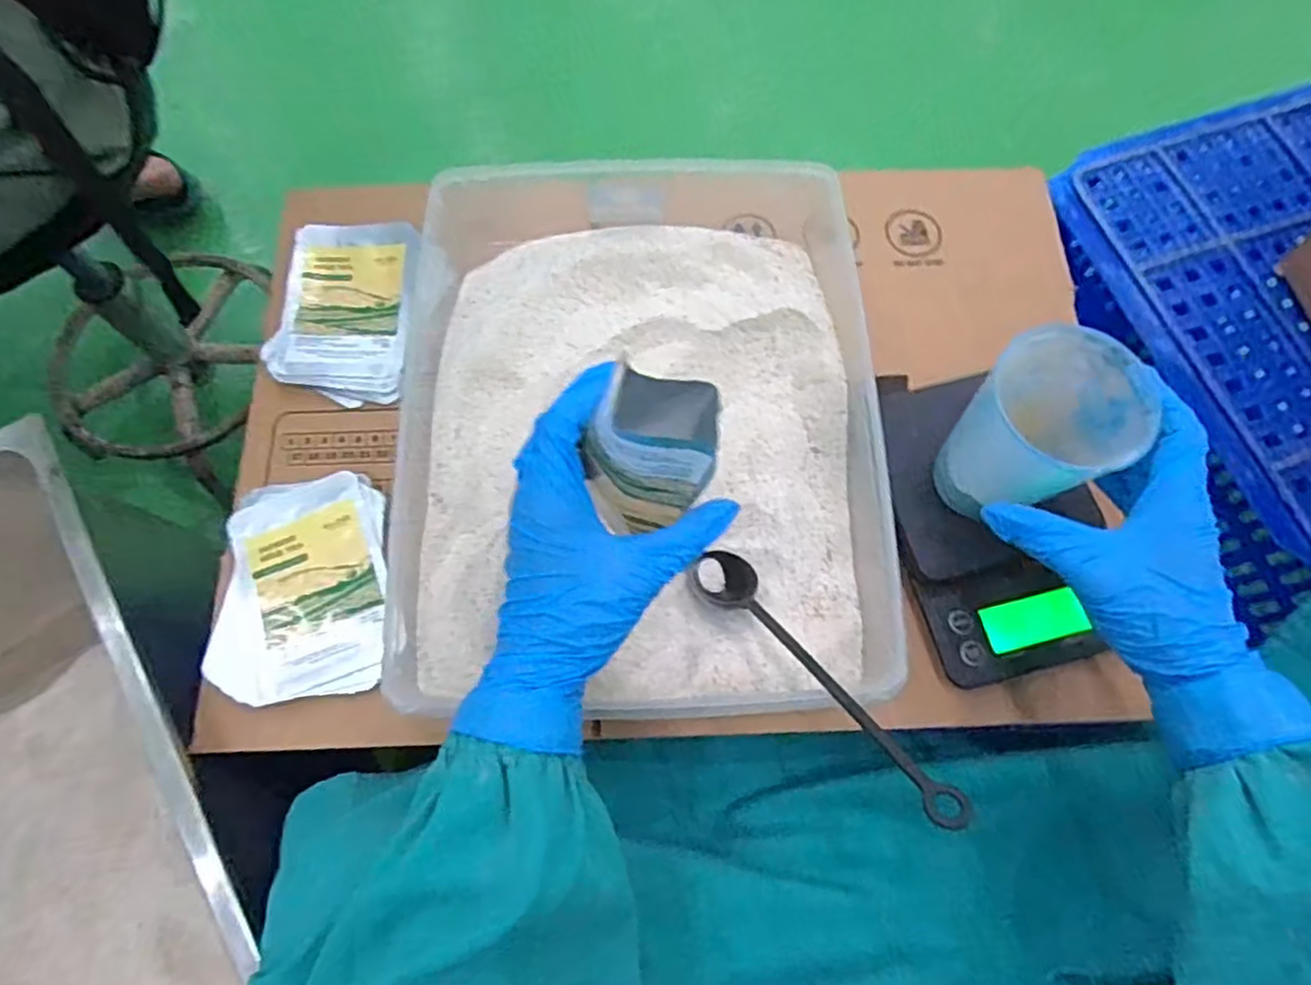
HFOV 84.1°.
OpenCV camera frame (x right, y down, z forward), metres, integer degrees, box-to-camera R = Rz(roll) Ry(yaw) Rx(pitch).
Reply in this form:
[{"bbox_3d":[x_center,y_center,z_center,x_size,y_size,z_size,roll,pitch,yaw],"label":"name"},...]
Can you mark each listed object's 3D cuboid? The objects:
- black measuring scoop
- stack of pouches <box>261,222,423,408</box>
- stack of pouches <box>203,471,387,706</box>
[{"bbox_3d":[0.084,0.093,0.390,0.032,0.020,0.201,-33,43,-11],"label":"black measuring scoop"},{"bbox_3d":[-0.224,-0.133,0.525,0.098,0.014,0.141,4,70,1],"label":"stack of pouches"},{"bbox_3d":[-0.221,0.057,0.454,0.103,0.013,0.137,-4,70,-2],"label":"stack of pouches"}]

